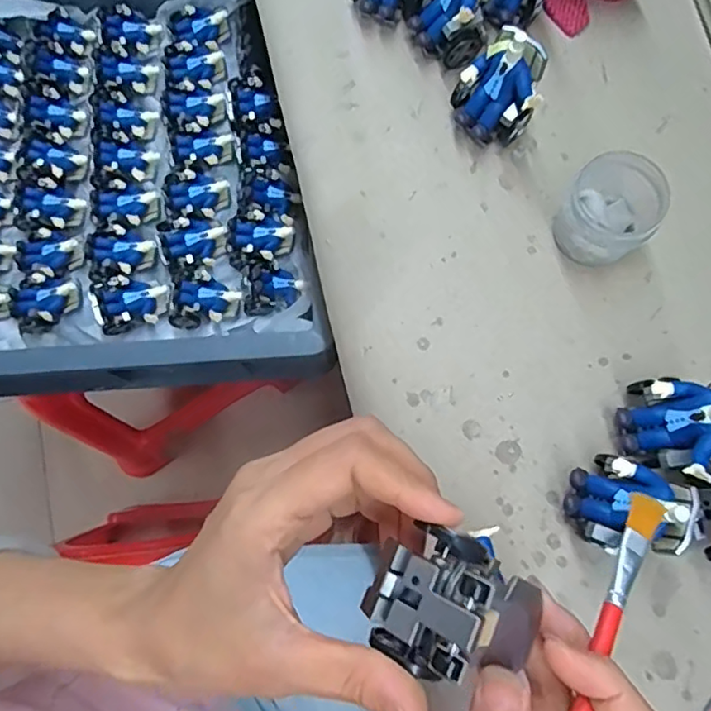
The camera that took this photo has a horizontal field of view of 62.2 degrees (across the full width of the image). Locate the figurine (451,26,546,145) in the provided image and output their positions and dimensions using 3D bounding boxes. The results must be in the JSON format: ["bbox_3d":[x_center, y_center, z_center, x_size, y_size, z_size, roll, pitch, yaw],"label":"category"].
[{"bbox_3d":[0.086,-0.159,0.358,0.051,0.061,0.042,32,79,9],"label":"figurine"}]

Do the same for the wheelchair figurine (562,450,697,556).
[{"bbox_3d":[0.134,0.078,0.298,0.049,0.063,0.046,35,79,10],"label":"wheelchair figurine"}]

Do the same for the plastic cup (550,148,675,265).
[{"bbox_3d":[0.149,-0.085,0.347,0.049,0.048,0.057,21,77,7],"label":"plastic cup"}]

